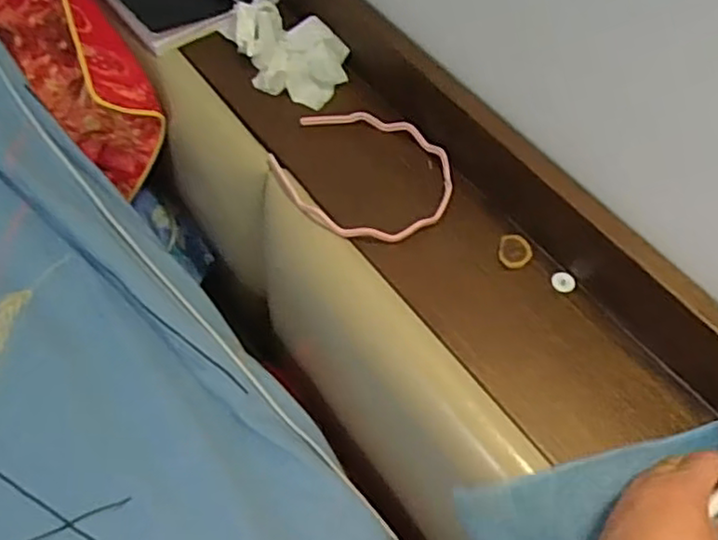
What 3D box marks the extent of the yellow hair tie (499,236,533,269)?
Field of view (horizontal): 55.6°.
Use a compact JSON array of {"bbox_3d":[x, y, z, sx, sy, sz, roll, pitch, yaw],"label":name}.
[{"bbox_3d":[0.120,-0.014,0.520,0.025,0.005,0.028,8,56,1],"label":"yellow hair tie"}]

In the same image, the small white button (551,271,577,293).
[{"bbox_3d":[0.153,0.010,0.510,0.018,0.005,0.017,2,57,-3],"label":"small white button"}]

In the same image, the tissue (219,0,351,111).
[{"bbox_3d":[-0.071,-0.202,0.615,0.134,0.033,0.084,32,60,16],"label":"tissue"}]

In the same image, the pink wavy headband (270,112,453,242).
[{"bbox_3d":[0.003,-0.082,0.553,0.124,0.011,0.145,-33,65,-23],"label":"pink wavy headband"}]

